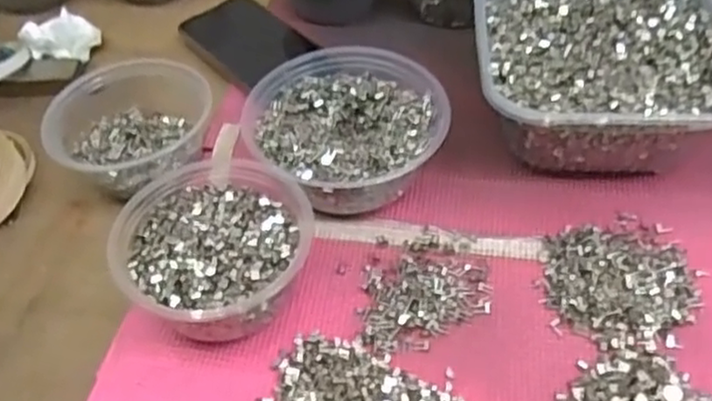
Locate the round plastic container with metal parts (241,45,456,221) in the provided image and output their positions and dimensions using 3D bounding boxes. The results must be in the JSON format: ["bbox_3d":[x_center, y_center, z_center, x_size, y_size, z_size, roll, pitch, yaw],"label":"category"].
[{"bbox_3d":[-0.007,-0.050,0.501,0.130,0.057,0.136,-2,50,3],"label":"round plastic container with metal parts"}]

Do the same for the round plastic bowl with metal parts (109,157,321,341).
[{"bbox_3d":[-0.084,0.033,0.432,0.112,0.060,0.109,-2,50,3],"label":"round plastic bowl with metal parts"}]

